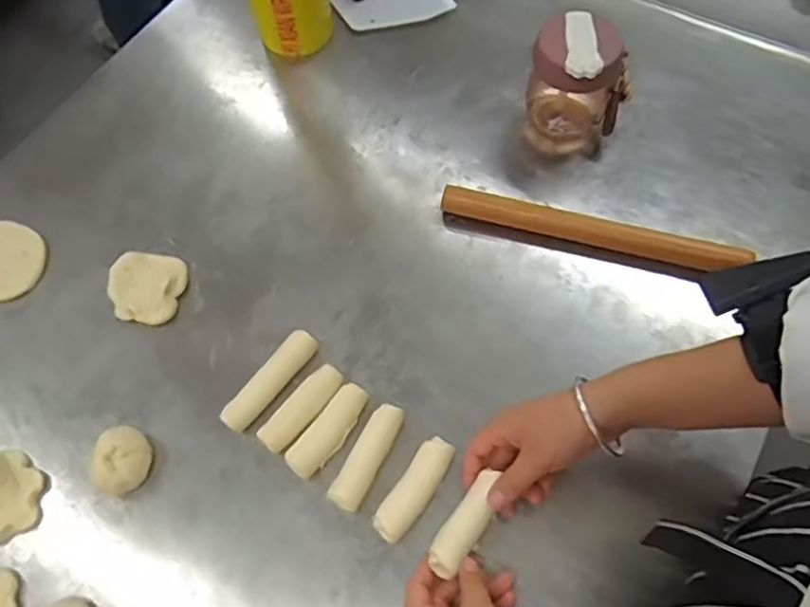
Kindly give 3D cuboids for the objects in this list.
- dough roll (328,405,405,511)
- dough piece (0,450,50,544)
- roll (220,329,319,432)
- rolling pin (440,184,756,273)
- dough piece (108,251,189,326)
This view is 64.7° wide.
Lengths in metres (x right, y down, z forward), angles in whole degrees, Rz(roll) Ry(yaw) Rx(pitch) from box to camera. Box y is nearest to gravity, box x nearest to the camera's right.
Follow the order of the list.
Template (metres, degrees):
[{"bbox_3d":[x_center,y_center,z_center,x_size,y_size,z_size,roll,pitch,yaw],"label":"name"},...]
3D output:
[{"bbox_3d":[-0.030,0.125,0.529,0.026,0.016,0.091,24,66,14],"label":"dough roll"},{"bbox_3d":[-0.330,0.159,0.524,0.065,0.014,0.068,-1,63,2],"label":"dough piece"},{"bbox_3d":[-0.118,0.067,0.560,0.026,0.016,0.102,34,69,18],"label":"roll"},{"bbox_3d":[0.174,-0.070,0.612,0.279,0.028,0.026,15,65,10],"label":"rolling pin"},{"bbox_3d":[-0.245,-0.016,0.604,0.068,0.018,0.069,-1,63,2],"label":"dough piece"}]

